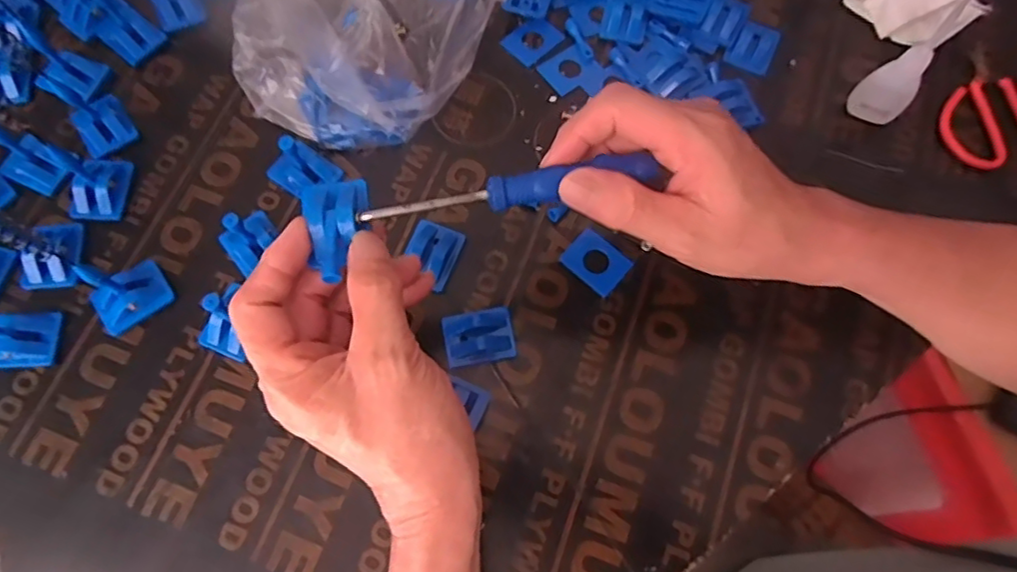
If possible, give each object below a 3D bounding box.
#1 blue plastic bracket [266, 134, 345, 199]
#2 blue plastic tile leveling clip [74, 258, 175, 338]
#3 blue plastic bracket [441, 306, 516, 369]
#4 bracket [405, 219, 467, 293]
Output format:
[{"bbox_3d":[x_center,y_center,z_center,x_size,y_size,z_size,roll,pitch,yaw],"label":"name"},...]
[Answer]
[{"bbox_3d":[-0.143,-0.086,0.407,0.042,0.042,0.034,35,74,11],"label":"blue plastic bracket"},{"bbox_3d":[-0.242,0.003,0.373,0.046,0.046,0.034,-40,76,-13],"label":"blue plastic tile leveling clip"},{"bbox_3d":[-0.019,0.033,0.386,0.044,0.009,0.034,-10,71,-4],"label":"blue plastic bracket"},{"bbox_3d":[-0.051,-0.022,0.408,0.033,0.008,0.043,21,72,6],"label":"bracket"}]

